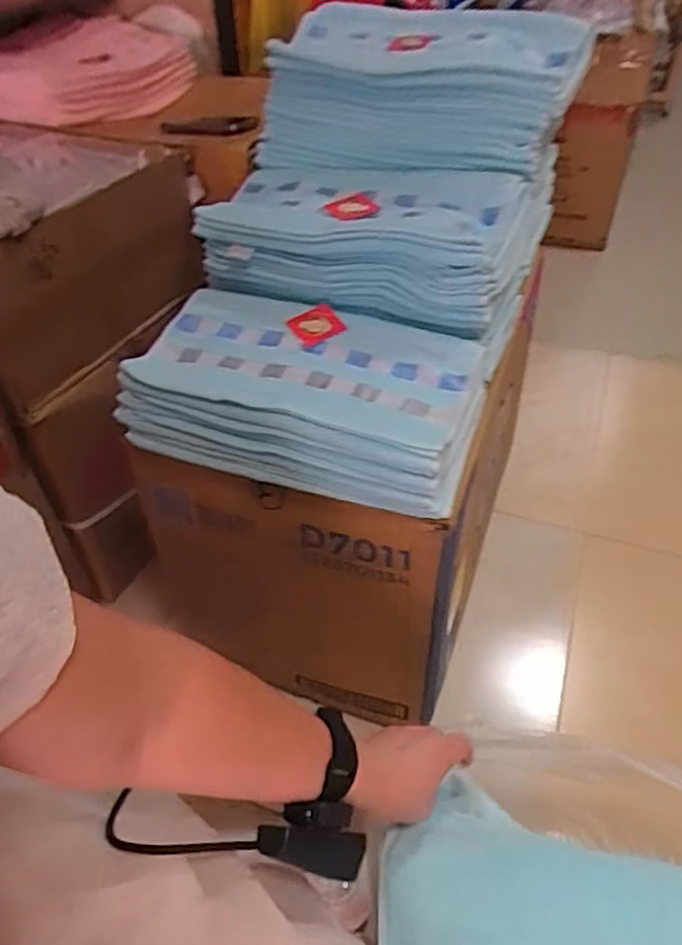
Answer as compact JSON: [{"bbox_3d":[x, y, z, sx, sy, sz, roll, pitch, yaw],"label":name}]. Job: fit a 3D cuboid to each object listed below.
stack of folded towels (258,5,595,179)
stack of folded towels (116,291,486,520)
[{"bbox_3d":[0.094,-0.464,0.780,0.364,0.127,0.186,13,45,15],"label":"stack of folded towels"},{"bbox_3d":[-0.036,-0.089,0.663,0.339,0.078,0.205,13,45,15],"label":"stack of folded towels"}]

